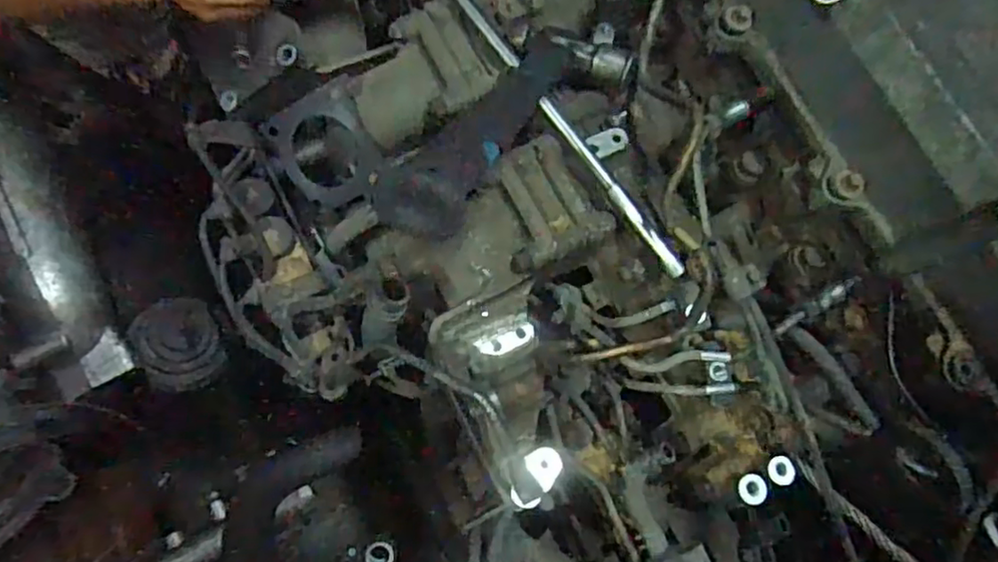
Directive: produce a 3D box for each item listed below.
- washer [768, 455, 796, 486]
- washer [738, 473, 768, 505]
[{"bbox_3d":[0.227,0.153,0.523,0.020,0.008,0.023,-5,81,18],"label":"washer"},{"bbox_3d":[0.200,0.164,0.512,0.021,0.005,0.024,0,84,32],"label":"washer"}]

